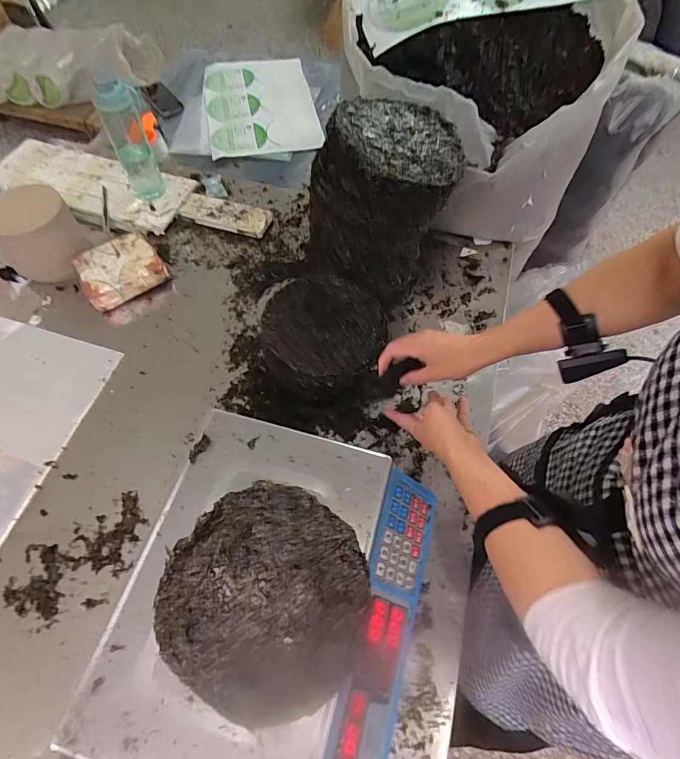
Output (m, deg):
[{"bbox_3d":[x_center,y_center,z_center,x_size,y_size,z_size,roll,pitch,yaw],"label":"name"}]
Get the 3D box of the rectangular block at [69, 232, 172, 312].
[{"bbox_3d":[-0.425,-0.211,0.832,0.144,0.059,0.117,-34,66,-18],"label":"rectangular block"}]

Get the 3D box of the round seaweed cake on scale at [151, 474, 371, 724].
[{"bbox_3d":[-0.068,0.202,0.409,0.185,0.023,0.190,0,60,0],"label":"round seaweed cake on scale"}]

